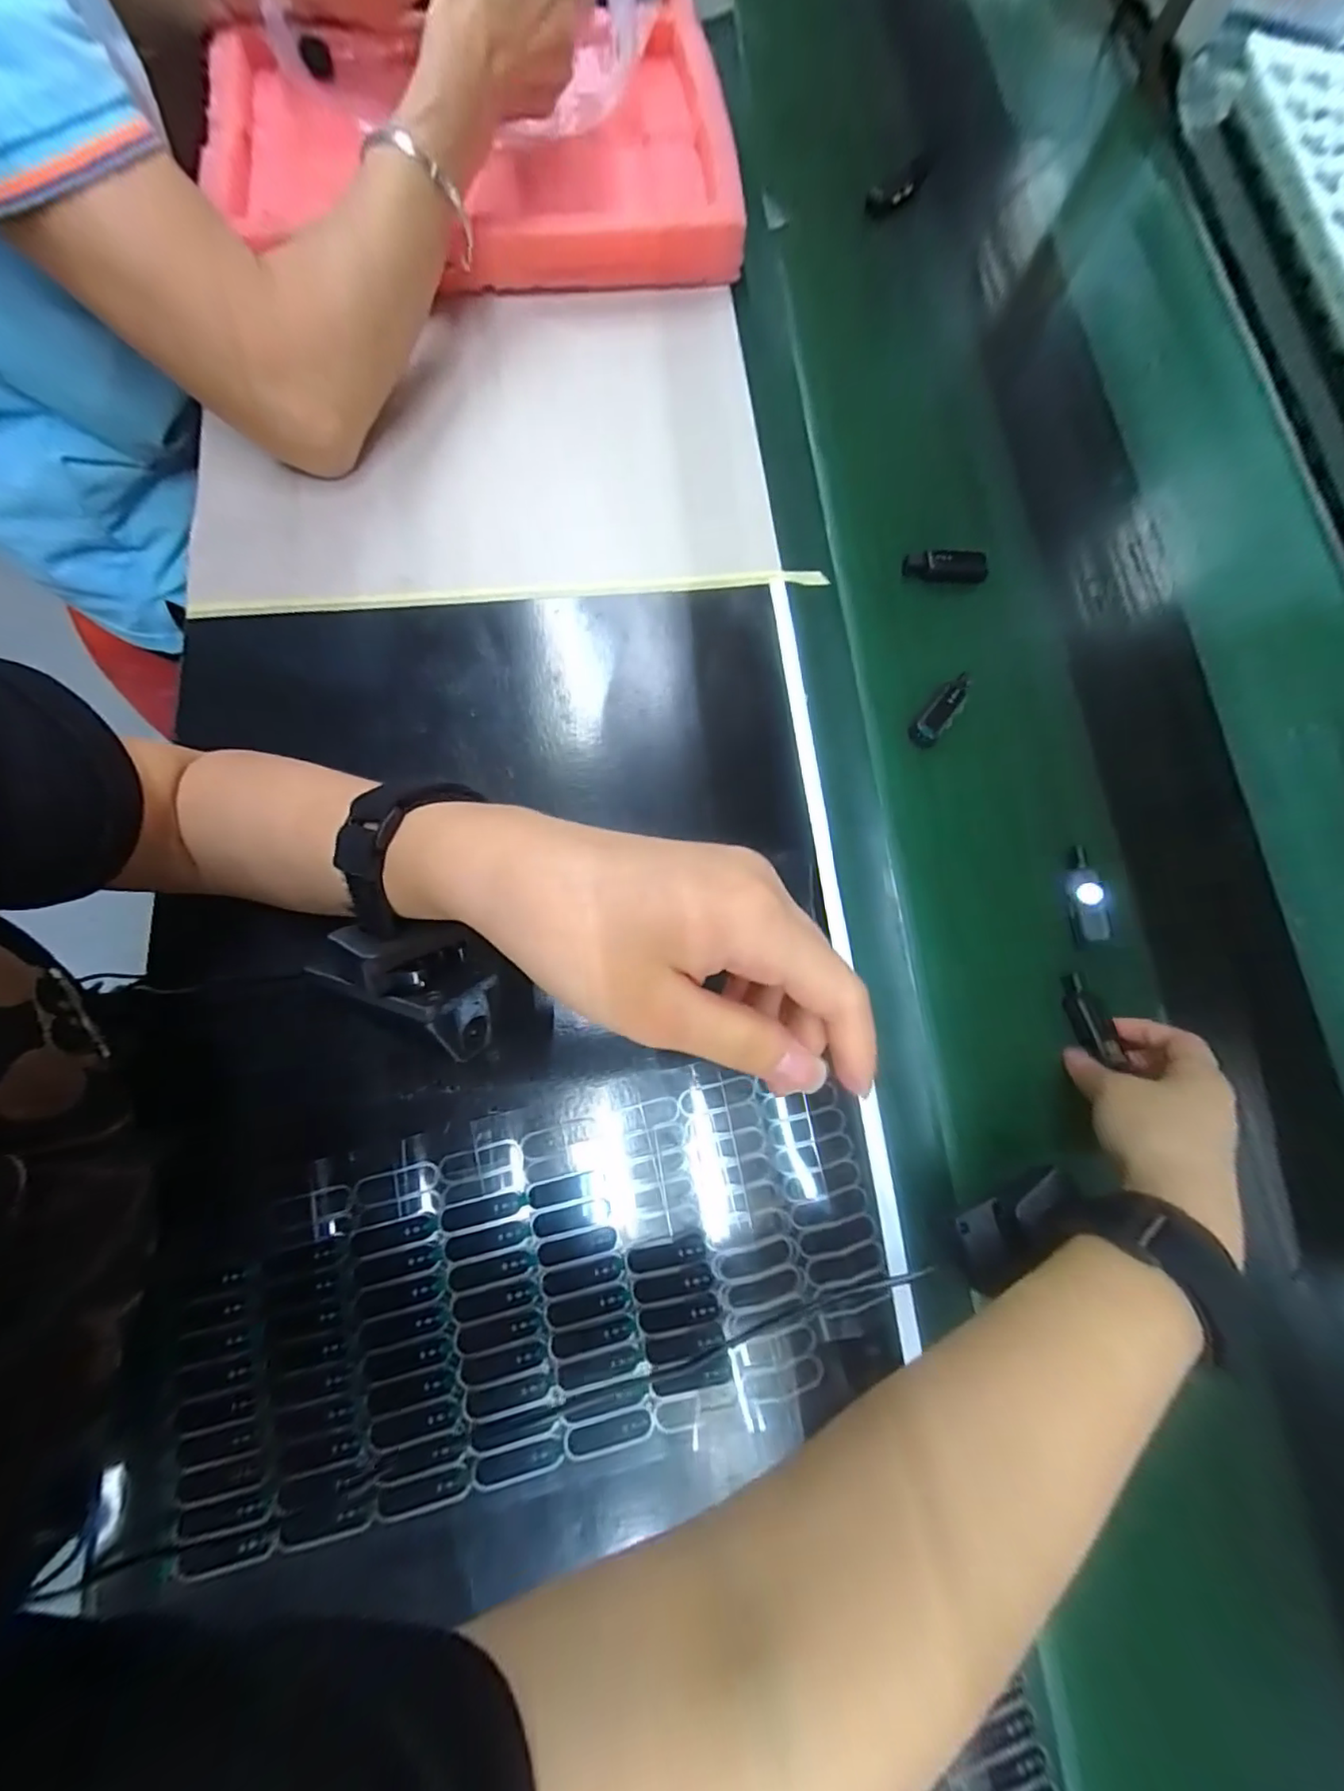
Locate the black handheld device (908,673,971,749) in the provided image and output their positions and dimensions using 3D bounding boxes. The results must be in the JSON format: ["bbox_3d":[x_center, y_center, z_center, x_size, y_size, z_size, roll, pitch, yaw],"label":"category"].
[{"bbox_3d":[0.171,-0.118,0.360,0.018,0.012,0.054,38,76,5],"label":"black handheld device"}]

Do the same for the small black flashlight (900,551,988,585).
[{"bbox_3d":[0.186,-0.222,0.385,0.055,0.015,0.013,4,75,-4],"label":"small black flashlight"}]

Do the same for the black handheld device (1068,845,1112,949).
[{"bbox_3d":[0.244,0.000,0.336,0.019,0.010,0.059,-1,75,-5],"label":"black handheld device"}]

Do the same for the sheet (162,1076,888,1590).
[{"bbox_3d":[-0.061,0.189,0.270,0.321,0.006,0.141,-12,78,-6],"label":"sheet"}]

